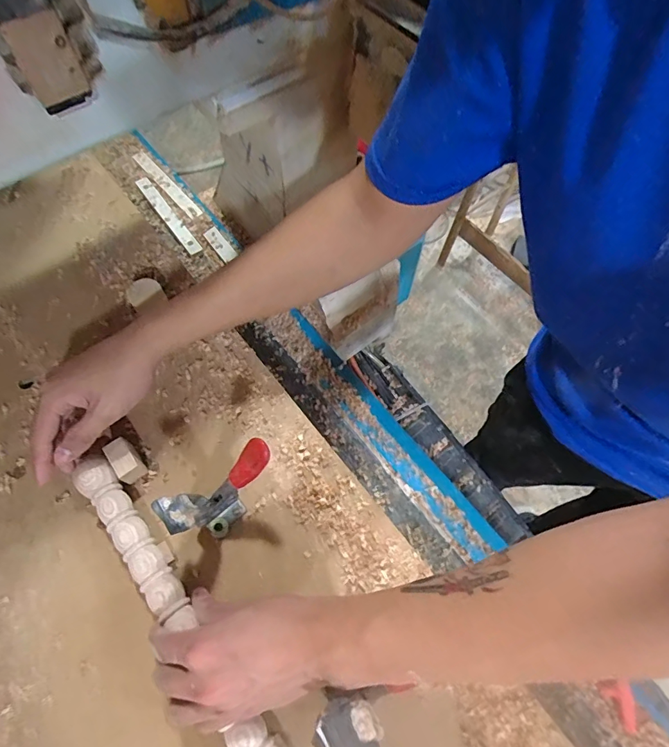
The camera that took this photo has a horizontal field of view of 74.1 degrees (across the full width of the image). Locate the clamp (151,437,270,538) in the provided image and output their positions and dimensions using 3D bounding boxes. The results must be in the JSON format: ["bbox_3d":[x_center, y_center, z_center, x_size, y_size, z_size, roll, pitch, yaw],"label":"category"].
[{"bbox_3d":[-0.094,0.106,0.389,0.094,0.097,0.032,-32,69,-15],"label":"clamp"}]

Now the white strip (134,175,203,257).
[{"bbox_3d":[-0.288,-0.277,0.761,0.022,0.012,0.216,-34,71,-14],"label":"white strip"}]

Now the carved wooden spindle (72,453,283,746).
[{"bbox_3d":[-0.107,0.235,0.362,0.032,0.023,0.408,-35,70,-16],"label":"carved wooden spindle"}]

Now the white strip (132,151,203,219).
[{"bbox_3d":[-0.302,-0.340,0.794,0.024,0.009,0.210,-39,69,-14],"label":"white strip"}]

